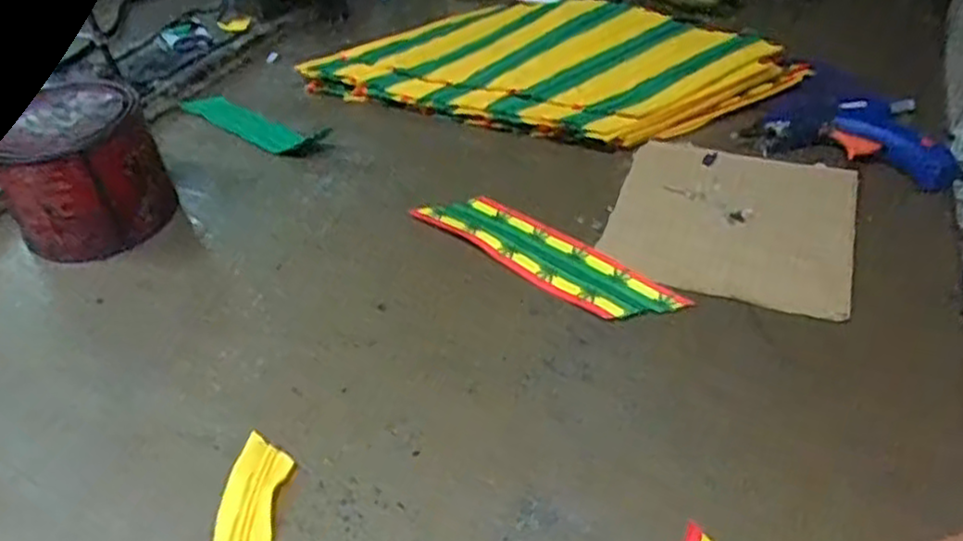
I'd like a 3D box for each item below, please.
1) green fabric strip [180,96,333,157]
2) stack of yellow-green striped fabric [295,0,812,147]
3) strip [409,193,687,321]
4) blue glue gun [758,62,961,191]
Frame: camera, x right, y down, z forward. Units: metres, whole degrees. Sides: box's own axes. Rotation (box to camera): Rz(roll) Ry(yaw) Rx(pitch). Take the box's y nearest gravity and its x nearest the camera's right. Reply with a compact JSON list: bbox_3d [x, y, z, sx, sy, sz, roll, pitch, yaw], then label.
[{"bbox_3d":[-0.203,-0.131,0.649,0.180,0.017,0.041,27,50,31],"label":"green fabric strip"},{"bbox_3d":[0.053,-0.181,0.647,0.408,0.049,0.173,16,45,21],"label":"stack of yellow-green striped fabric"},{"bbox_3d":[0.038,-0.011,0.482,0.184,0.009,0.044,28,51,32],"label":"strip"},{"bbox_3d":[0.292,-0.114,0.566,0.131,0.027,0.127,19,46,24],"label":"blue glue gun"}]

